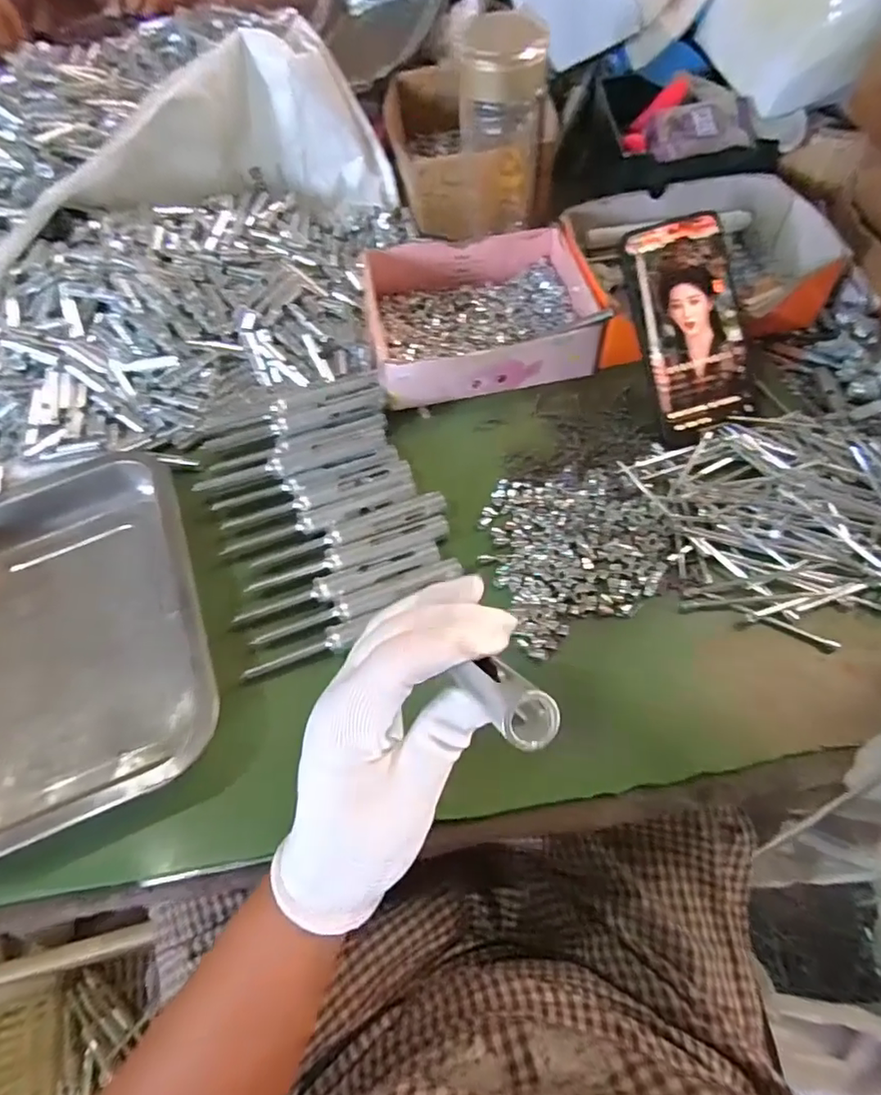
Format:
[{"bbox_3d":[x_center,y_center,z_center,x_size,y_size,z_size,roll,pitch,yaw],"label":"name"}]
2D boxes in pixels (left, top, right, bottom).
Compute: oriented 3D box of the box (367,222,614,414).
[{"bbox_3d":[0.032,-0.203,0.485,0.180,0.057,0.145,-10,62,0],"label":"box"}]

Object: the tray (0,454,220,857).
[{"bbox_3d":[-0.263,0.052,0.388,0.195,0.042,0.265,-22,62,-7],"label":"tray"}]

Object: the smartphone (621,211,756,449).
[{"bbox_3d":[0.190,-0.164,0.425,0.077,0.013,0.160,-13,96,-4],"label":"smartphone"}]

